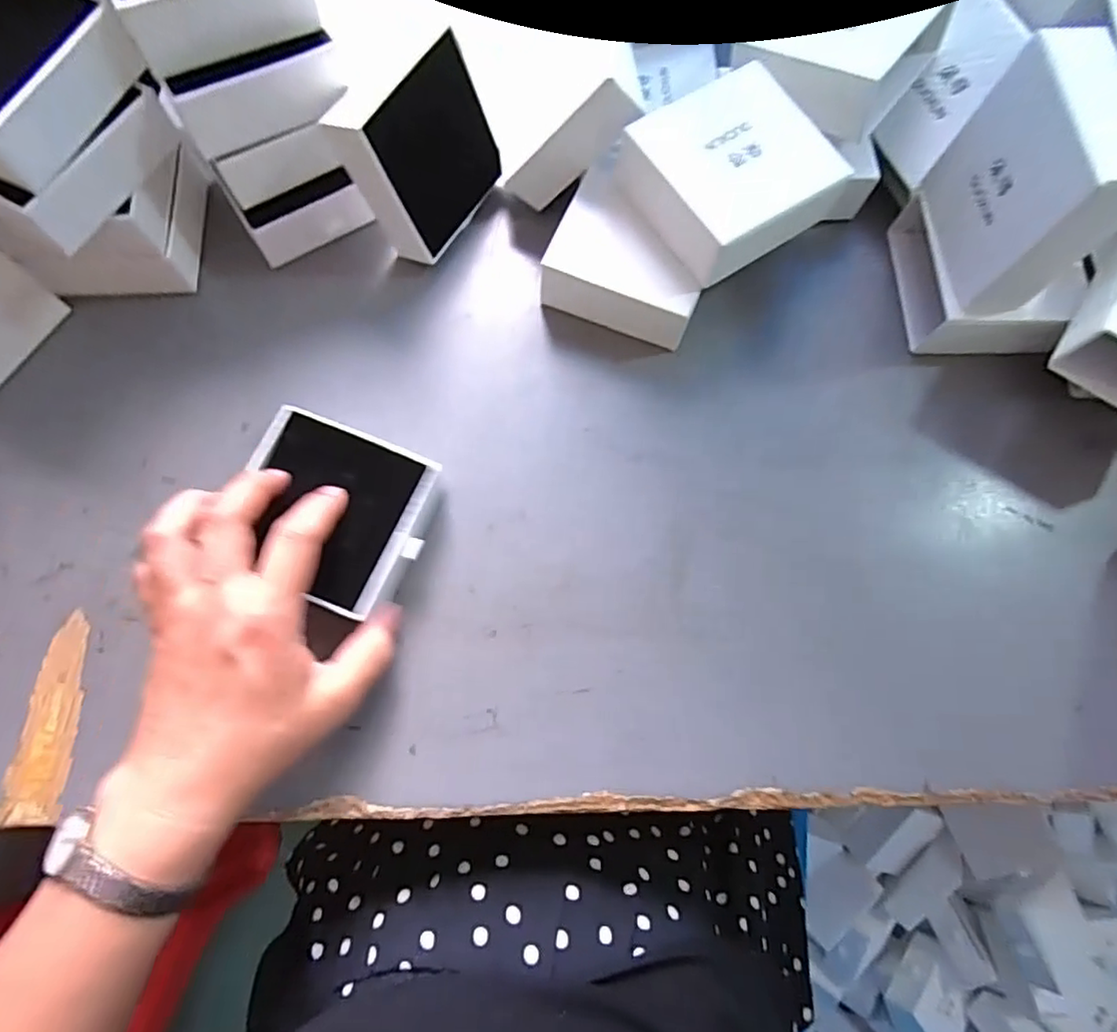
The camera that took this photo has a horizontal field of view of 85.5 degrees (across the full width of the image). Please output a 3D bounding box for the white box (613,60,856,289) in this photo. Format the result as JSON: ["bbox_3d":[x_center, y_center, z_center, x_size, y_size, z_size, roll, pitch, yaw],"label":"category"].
[{"bbox_3d":[0.094,-0.189,0.338,0.105,0.034,0.090,-31,78,-11],"label":"white box"}]

